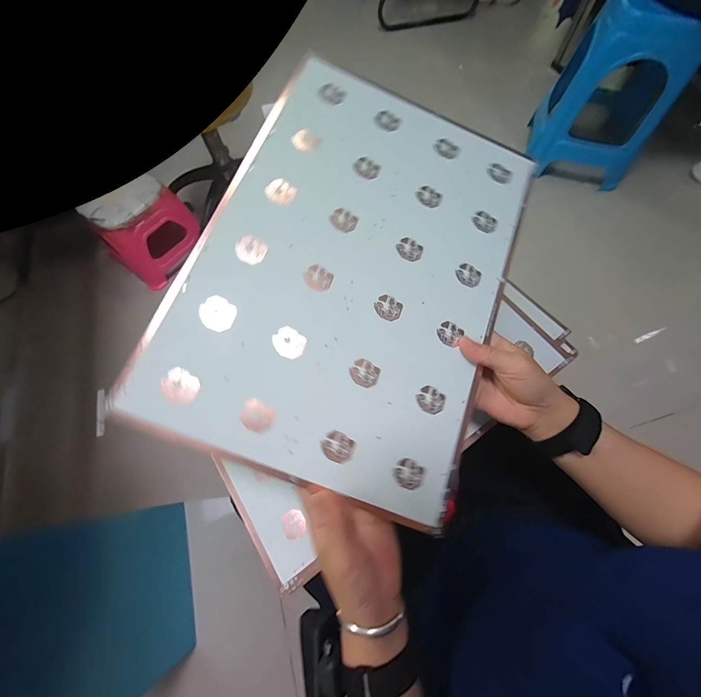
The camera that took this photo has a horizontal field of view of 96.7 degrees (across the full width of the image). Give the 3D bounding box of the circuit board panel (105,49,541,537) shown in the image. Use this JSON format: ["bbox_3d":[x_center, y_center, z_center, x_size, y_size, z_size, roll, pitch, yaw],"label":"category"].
[{"bbox_3d":[0.012,-0.085,0.306,0.286,0.012,0.406,22,76,-5],"label":"circuit board panel"}]

